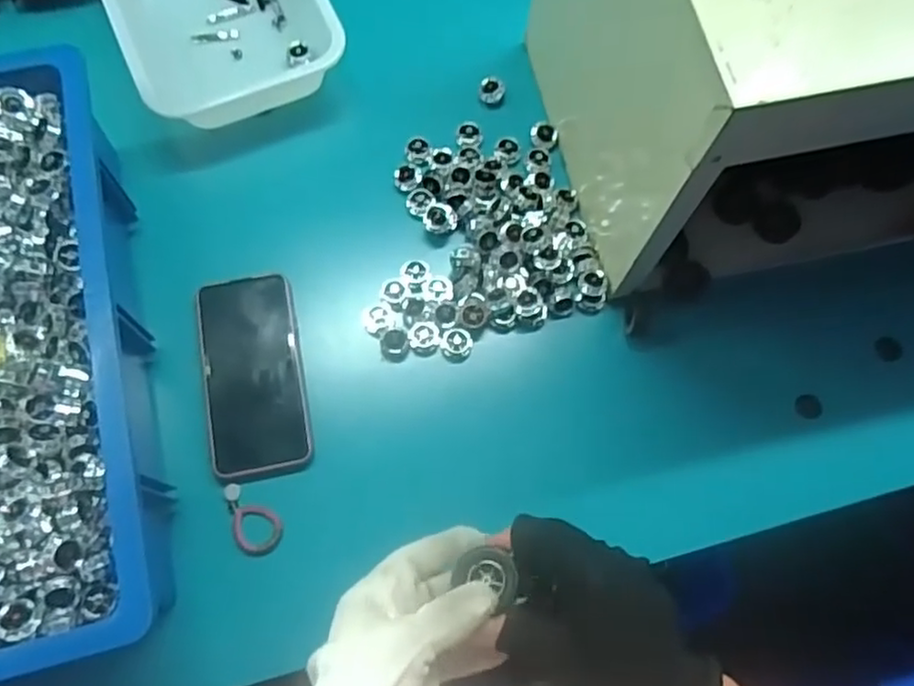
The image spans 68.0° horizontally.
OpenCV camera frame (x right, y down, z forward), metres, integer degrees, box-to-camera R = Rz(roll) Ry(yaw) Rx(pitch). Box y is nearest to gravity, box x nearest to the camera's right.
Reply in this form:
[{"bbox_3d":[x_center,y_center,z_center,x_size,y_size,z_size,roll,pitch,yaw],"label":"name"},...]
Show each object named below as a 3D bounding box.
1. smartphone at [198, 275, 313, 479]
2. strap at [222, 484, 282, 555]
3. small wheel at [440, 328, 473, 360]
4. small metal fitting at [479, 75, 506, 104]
[{"bbox_3d":[-0.168,0.024,0.561,0.078,0.007,0.167,-10,72,-6],"label":"smartphone"},{"bbox_3d":[-0.162,0.140,0.526,0.059,0.008,0.034,36,68,7],"label":"strap"},{"bbox_3d":[0.000,0.002,0.582,0.025,0.025,0.021,15,73,3],"label":"small wheel"},{"bbox_3d":[0.034,-0.246,0.658,0.024,0.015,0.018,8,72,0],"label":"small metal fitting"}]

